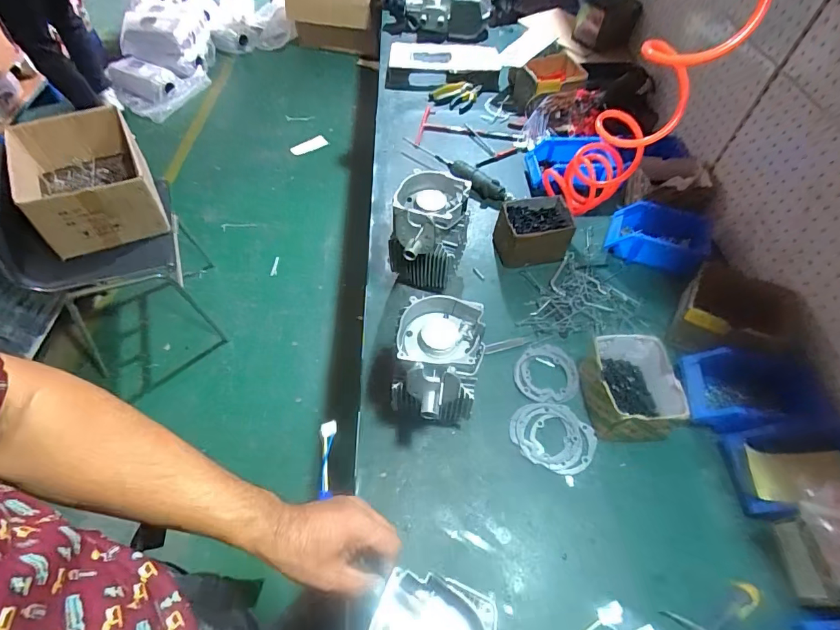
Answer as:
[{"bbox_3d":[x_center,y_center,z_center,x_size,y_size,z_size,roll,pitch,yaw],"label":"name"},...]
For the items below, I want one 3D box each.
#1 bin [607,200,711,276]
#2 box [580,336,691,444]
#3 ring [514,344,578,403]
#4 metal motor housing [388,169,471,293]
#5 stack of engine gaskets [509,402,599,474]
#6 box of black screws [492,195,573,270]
[{"bbox_3d":[0.493,-0.165,0.933,0.177,0.082,0.144,26,58,13],"label":"bin"},{"bbox_3d":[0.337,0.119,0.722,0.124,0.099,0.150,2,55,-3],"label":"box"},{"bbox_3d":[0.227,0.102,0.795,0.106,0.009,0.122,28,58,15],"label":"ring"},{"bbox_3d":[0.015,-0.140,0.828,0.131,0.194,0.162,7,55,0],"label":"metal motor housing"},{"bbox_3d":[0.215,0.195,0.720,0.131,0.010,0.107,22,57,11],"label":"stack of engine gaskets"},{"bbox_3d":[0.237,-0.173,0.943,0.144,0.093,0.122,-8,57,-9],"label":"box of black screws"}]

